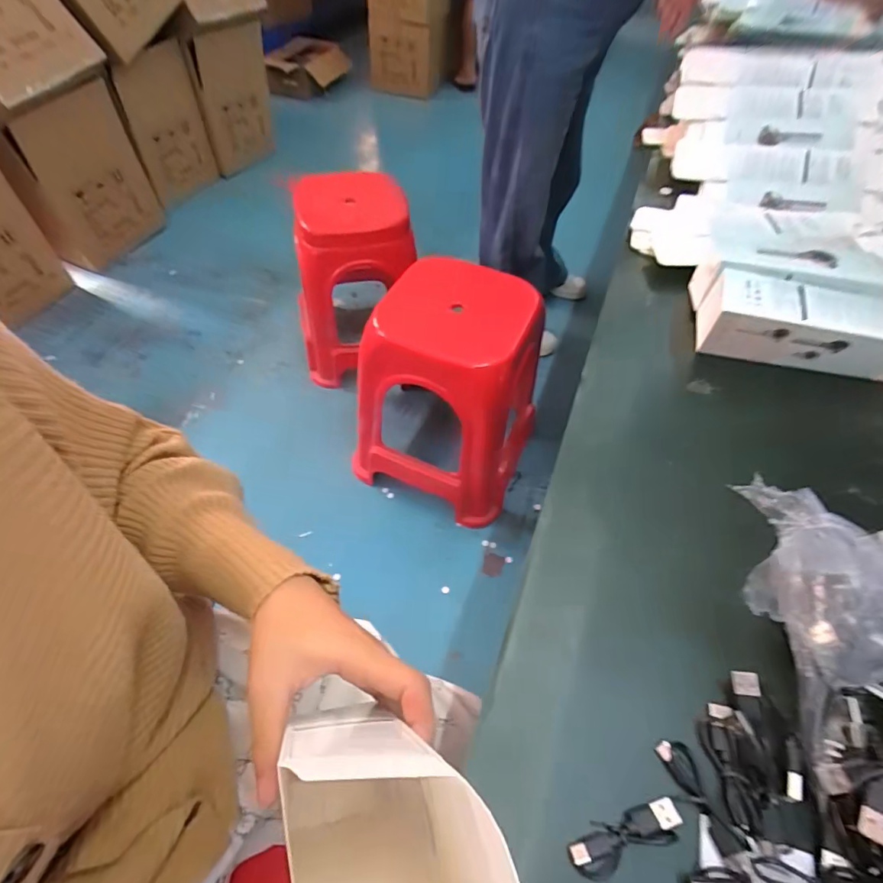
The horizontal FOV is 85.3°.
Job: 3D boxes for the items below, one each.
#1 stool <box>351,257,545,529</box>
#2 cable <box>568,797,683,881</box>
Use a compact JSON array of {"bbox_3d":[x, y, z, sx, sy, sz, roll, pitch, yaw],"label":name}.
[{"bbox_3d":[0.020,-0.095,1.091,0.355,0.491,0.317,23,57,13],"label":"stool"},{"bbox_3d":[0.099,0.211,0.255,0.063,0.008,0.019,-16,57,-14],"label":"cable"}]

